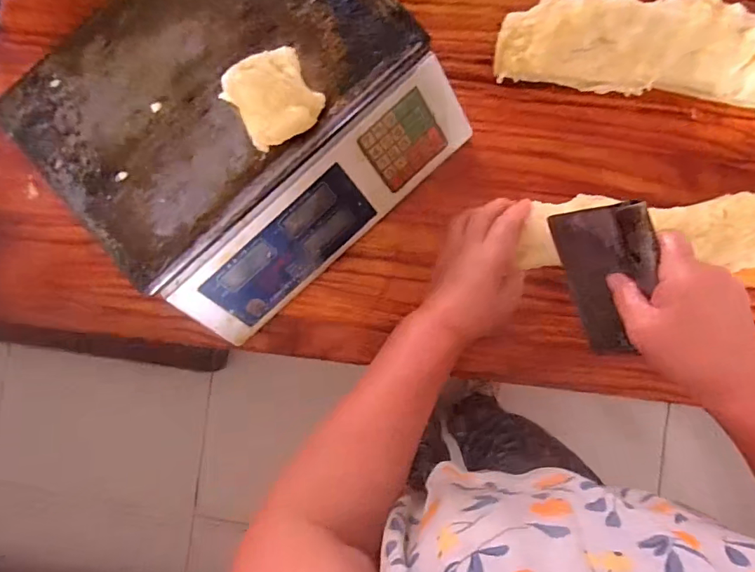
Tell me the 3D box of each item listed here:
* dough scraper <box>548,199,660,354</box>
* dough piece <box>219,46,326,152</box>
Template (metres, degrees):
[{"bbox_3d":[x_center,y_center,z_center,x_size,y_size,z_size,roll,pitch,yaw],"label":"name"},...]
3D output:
[{"bbox_3d":[0.196,-0.003,0.387,0.021,0.100,0.129,-23,101,-13],"label":"dough scraper"},{"bbox_3d":[-0.085,-0.154,0.390,0.069,0.042,0.067,-29,87,4],"label":"dough piece"}]

